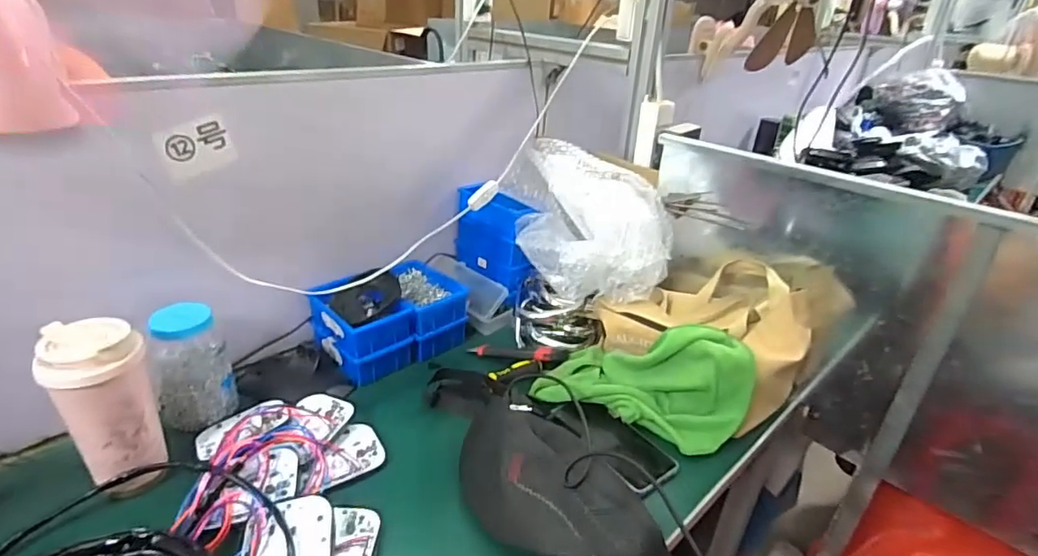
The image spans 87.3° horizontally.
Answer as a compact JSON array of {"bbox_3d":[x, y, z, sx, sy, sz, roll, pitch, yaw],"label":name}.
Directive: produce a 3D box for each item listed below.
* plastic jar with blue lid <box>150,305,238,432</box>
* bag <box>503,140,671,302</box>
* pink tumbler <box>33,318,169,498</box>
[{"bbox_3d":[-0.410,0.107,0.680,0.082,0.147,0.072,-14,33,-30],"label":"plastic jar with blue lid"},{"bbox_3d":[0.089,-0.088,0.820,0.274,0.186,0.129,13,29,16],"label":"bag"},{"bbox_3d":[-0.431,0.141,0.578,0.079,0.188,0.072,-14,33,-31],"label":"pink tumbler"}]

